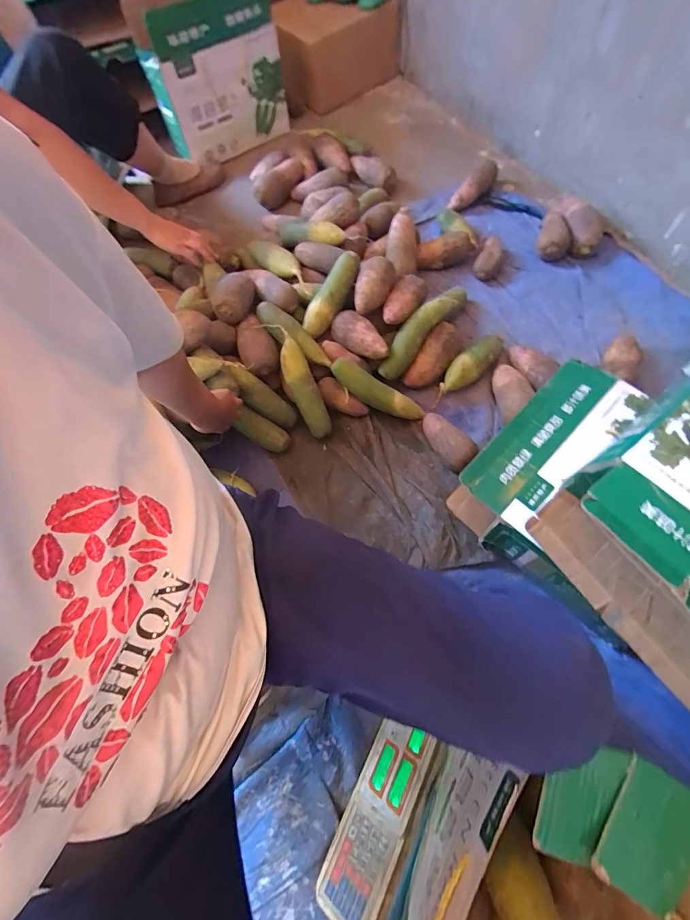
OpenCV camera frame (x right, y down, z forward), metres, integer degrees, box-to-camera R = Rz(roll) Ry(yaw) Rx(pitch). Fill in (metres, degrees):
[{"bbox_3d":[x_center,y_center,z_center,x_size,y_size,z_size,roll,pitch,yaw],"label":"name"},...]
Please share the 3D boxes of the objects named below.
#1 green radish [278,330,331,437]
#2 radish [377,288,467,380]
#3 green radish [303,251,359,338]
[{"bbox_3d":[-0.096,-0.167,0.834,0.060,0.058,0.259,-25,104,-8],"label":"green radish"},{"bbox_3d":[0.163,-0.284,0.856,0.059,0.046,0.259,41,88,19],"label":"radish"},{"bbox_3d":[-0.030,-0.359,0.859,0.052,0.051,0.191,35,99,17],"label":"green radish"}]

